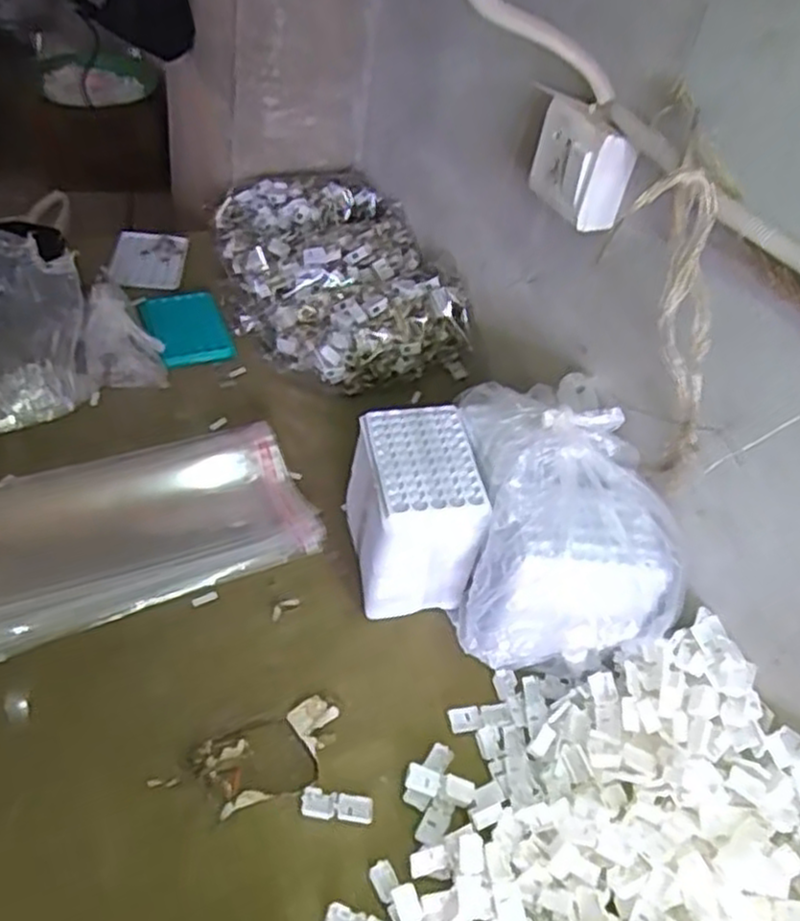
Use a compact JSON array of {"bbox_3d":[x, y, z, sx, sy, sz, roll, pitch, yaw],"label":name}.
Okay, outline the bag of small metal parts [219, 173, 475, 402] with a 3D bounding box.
[{"bbox_3d":[-0.093,-0.250,1.003,0.246,0.090,0.391,-11,50,-22],"label":"bag of small metal parts"}]

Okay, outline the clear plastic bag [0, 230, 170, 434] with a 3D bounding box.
[{"bbox_3d":[-0.387,-0.148,0.812,0.235,0.206,0.054,-18,31,-26],"label":"clear plastic bag"}]

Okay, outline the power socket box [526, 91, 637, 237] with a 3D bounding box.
[{"bbox_3d":[0.160,-0.259,0.673,0.047,0.082,0.088,-9,49,-20],"label":"power socket box"}]

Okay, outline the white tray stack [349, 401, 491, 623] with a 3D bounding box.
[{"bbox_3d":[0.010,0.048,0.711,0.096,0.147,0.137,-3,49,-11],"label":"white tray stack"}]

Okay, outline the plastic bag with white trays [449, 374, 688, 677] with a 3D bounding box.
[{"bbox_3d":[0.135,0.051,0.695,0.165,0.178,0.234,2,46,-10],"label":"plastic bag with white trays"}]

